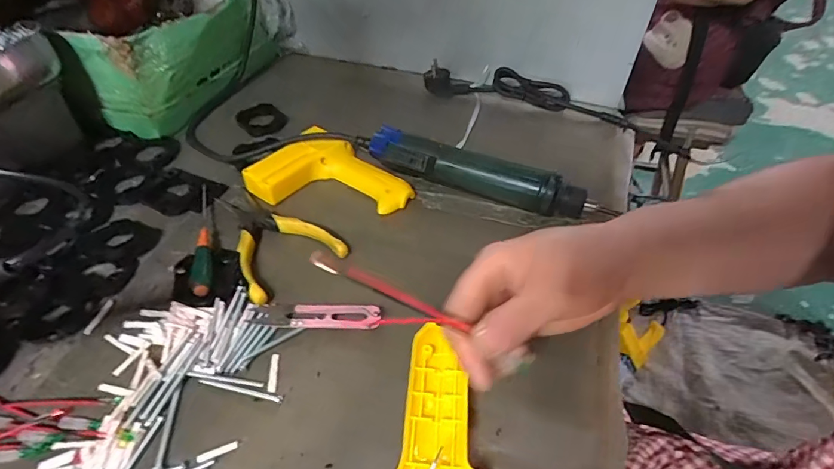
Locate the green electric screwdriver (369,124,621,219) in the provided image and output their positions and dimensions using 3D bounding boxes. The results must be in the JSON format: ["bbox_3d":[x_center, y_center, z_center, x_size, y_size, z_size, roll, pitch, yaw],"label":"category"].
[{"bbox_3d":[0.065,-0.056,0.455,0.237,0.042,0.034,19,49,17],"label":"green electric screwdriver"}]

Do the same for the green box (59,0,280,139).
[{"bbox_3d":[-0.288,-0.235,0.575,0.106,0.112,0.255,17,48,15],"label":"green box"}]

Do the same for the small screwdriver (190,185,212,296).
[{"bbox_3d":[-0.195,0.000,0.412,0.014,0.018,0.145,-13,48,-13],"label":"small screwdriver"}]

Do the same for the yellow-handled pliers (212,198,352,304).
[{"bbox_3d":[-0.138,-0.004,0.420,0.087,0.014,0.141,-29,53,-26],"label":"yellow-handled pliers"}]

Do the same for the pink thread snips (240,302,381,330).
[{"bbox_3d":[-0.080,0.064,0.356,0.100,0.009,0.024,1,46,0],"label":"pink thread snips"}]

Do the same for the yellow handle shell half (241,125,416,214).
[{"bbox_3d":[-0.086,-0.055,0.463,0.147,0.029,0.107,28,52,23],"label":"yellow handle shell half"}]

